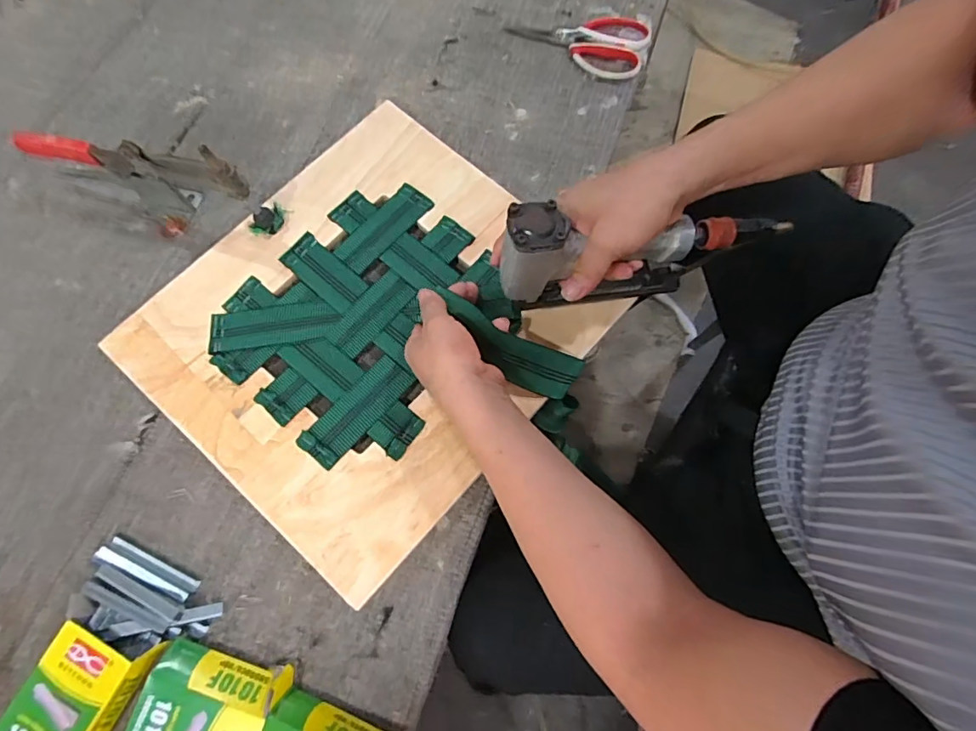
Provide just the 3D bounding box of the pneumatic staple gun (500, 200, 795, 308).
[{"bbox_3d":[0.140,-0.099,0.474,0.288,0.125,0.040,-3,70,-20],"label":"pneumatic staple gun"}]

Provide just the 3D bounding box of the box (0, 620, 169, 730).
[{"bbox_3d":[-0.351,0.283,0.421,0.080,0.031,0.115,25,74,9],"label":"box"}]

